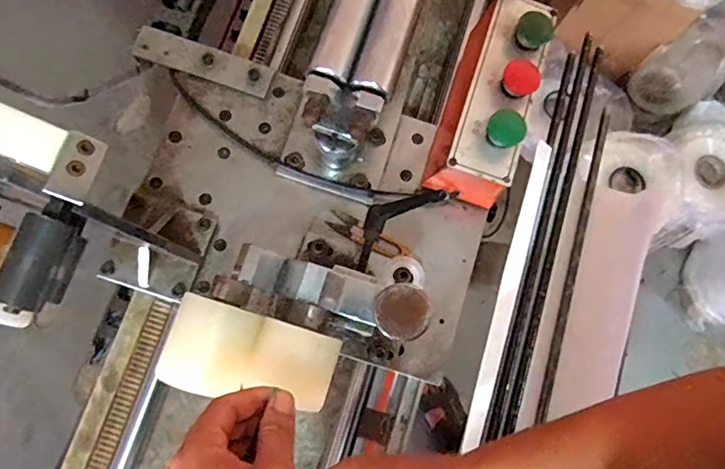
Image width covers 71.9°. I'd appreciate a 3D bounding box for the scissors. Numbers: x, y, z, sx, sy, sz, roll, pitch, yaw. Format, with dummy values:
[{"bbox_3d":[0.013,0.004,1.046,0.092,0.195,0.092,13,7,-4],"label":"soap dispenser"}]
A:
[{"bbox_3d":[0.006,0.003,0.586,0.104,0.009,0.024,27,74,10],"label":"scissors"}]

